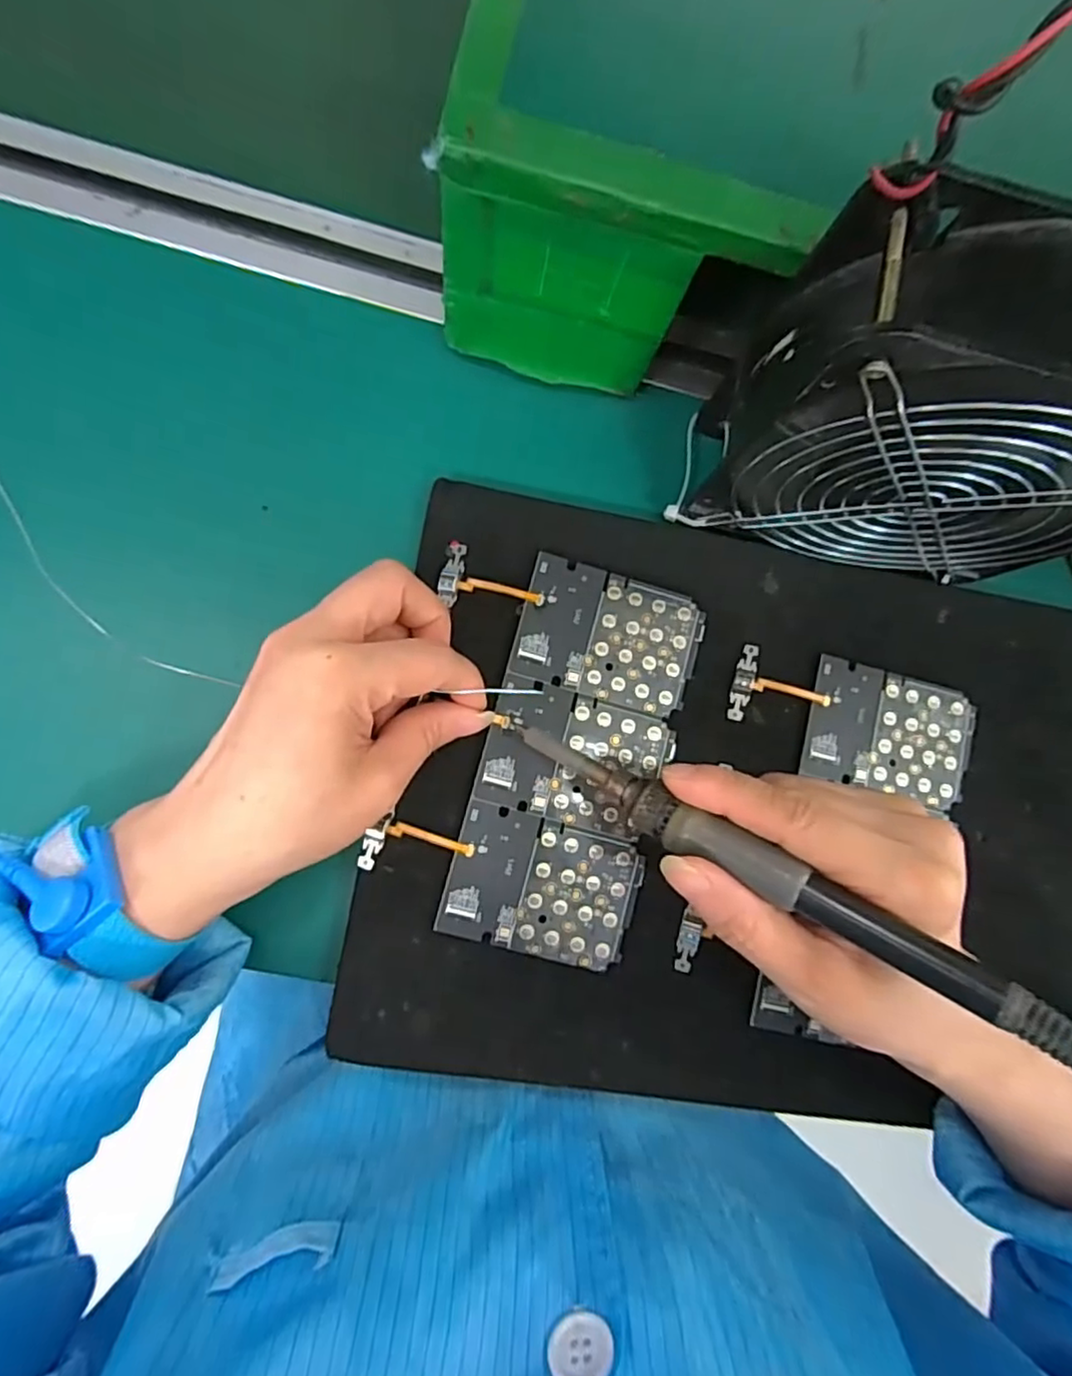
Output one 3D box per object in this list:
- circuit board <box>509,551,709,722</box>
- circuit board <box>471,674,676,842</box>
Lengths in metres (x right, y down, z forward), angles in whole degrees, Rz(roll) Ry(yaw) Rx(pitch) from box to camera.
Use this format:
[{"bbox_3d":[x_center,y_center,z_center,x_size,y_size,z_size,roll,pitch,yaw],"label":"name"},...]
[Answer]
[{"bbox_3d":[0.032,-0.023,0.286,0.078,0.004,0.055,17,83,-4],"label":"circuit board"},{"bbox_3d":[0.017,0.031,0.279,0.077,0.004,0.054,16,83,-4],"label":"circuit board"}]

